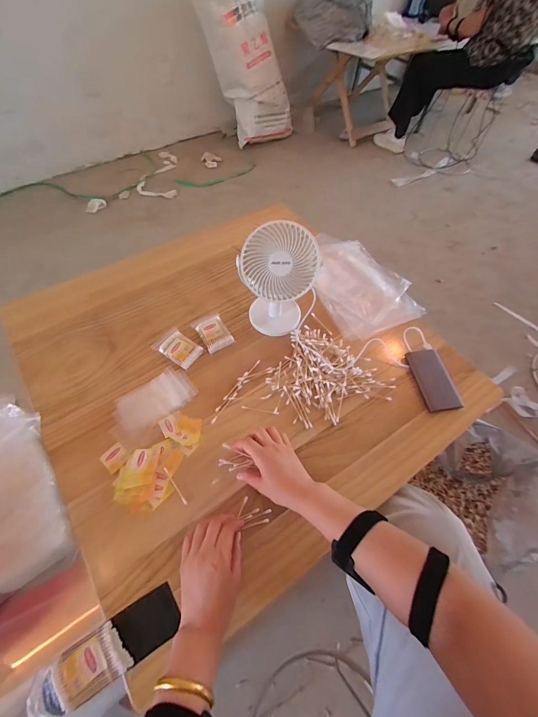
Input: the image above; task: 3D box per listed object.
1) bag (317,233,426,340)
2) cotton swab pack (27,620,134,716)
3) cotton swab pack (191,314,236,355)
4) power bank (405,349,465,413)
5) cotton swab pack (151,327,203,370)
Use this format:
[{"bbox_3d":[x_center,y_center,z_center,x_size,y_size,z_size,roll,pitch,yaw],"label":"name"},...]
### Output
[{"bbox_3d":[0.217,-0.195,0.770,0.225,0.032,0.305,-20,62,-15],"label":"bag"},{"bbox_3d":[-0.241,0.397,0.393,0.111,0.019,0.062,-27,64,-18],"label":"cotton swab pack"},{"bbox_3d":[-0.120,-0.059,0.667,0.061,0.019,0.094,-28,64,-19],"label":"cotton swab pack"},{"bbox_3d":[0.330,0.041,0.625,0.068,0.013,0.132,-8,59,-8],"label":"power bank"},{"bbox_3d":[-0.188,-0.020,0.646,0.089,0.017,0.062,35,63,17],"label":"cotton swab pack"}]

